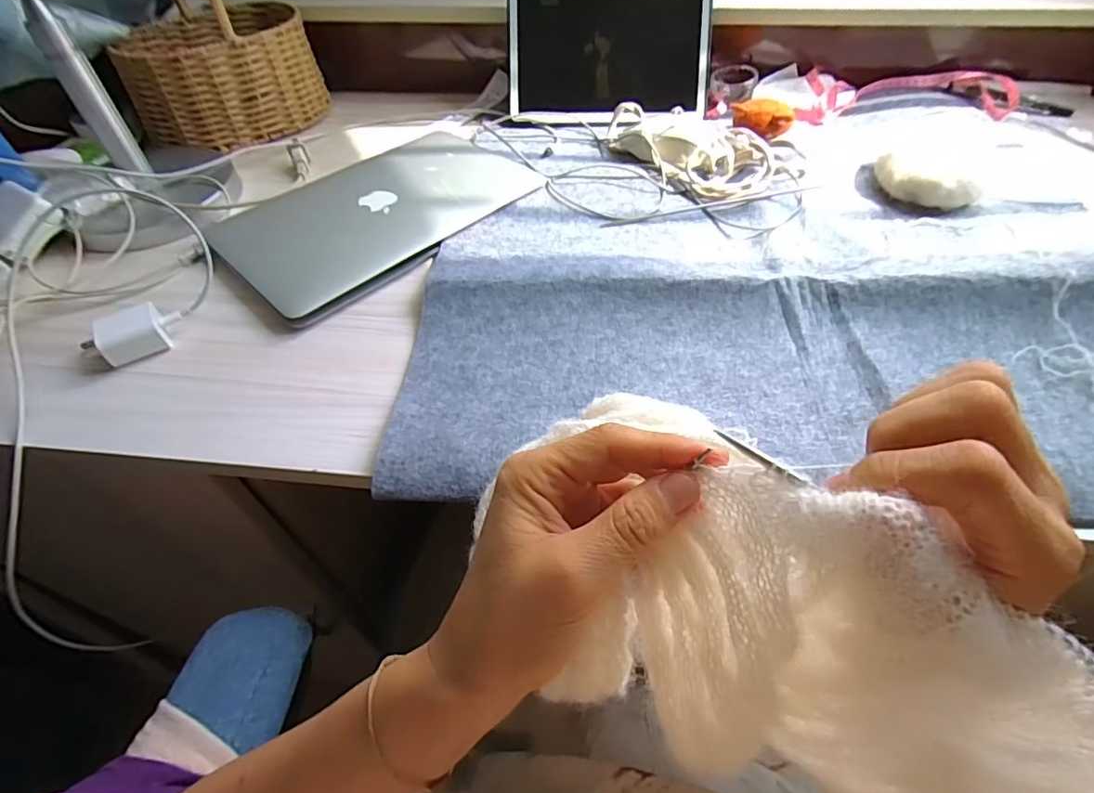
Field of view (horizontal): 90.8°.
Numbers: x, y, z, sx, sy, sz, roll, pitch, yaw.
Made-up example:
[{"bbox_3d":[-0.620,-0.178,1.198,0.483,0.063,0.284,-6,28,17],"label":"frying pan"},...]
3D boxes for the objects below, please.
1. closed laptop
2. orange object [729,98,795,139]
[{"bbox_3d":[-0.169,-0.191,0.546,0.292,0.015,0.181,-38,59,-26],"label":"closed laptop"},{"bbox_3d":[0.239,-0.309,0.601,0.064,0.027,0.042,5,51,6],"label":"orange object"}]

